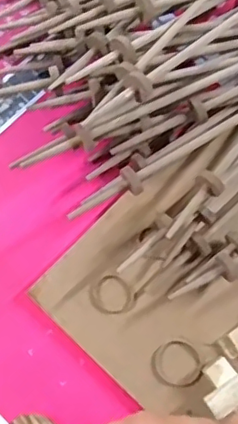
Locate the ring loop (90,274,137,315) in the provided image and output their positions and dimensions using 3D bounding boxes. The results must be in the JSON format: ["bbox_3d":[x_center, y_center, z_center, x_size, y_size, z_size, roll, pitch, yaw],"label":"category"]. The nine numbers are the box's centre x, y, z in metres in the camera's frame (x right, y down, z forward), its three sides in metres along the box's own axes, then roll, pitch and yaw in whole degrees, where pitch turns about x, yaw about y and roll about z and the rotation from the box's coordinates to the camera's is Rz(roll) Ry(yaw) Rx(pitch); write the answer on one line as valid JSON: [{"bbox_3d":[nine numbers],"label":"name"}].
[{"bbox_3d":[-0.008,0.101,0.695,0.047,0.004,0.052,-43,80,-14],"label":"ring loop"}]

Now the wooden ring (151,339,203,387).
[{"bbox_3d":[0.069,0.178,0.675,0.057,0.004,0.055,1,73,-3],"label":"wooden ring"}]

